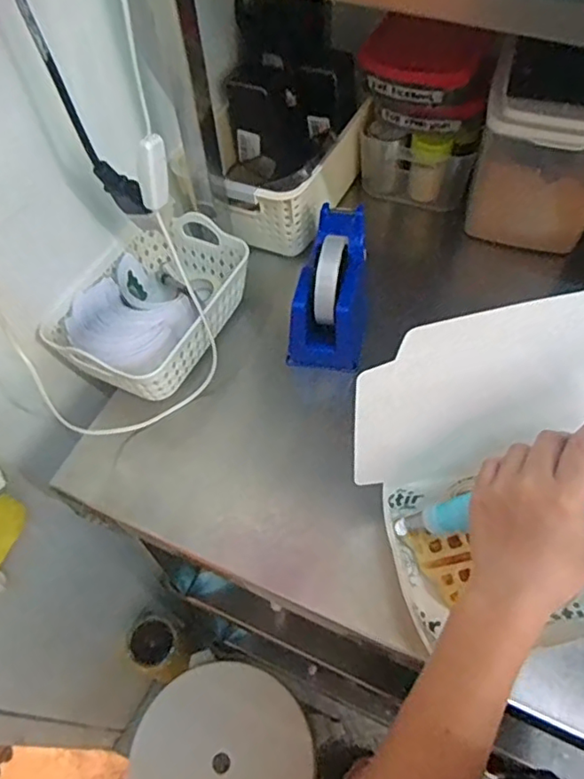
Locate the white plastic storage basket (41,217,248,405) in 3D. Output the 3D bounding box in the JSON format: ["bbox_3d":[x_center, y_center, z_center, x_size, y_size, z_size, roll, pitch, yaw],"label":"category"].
[{"bbox_3d":[-0.139,-0.087,0.616,0.142,0.064,0.214,21,61,16],"label":"white plastic storage basket"}]

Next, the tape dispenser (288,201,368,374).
[{"bbox_3d":[0.045,-0.114,0.603,0.070,0.103,0.156,9,58,8],"label":"tape dispenser"}]

